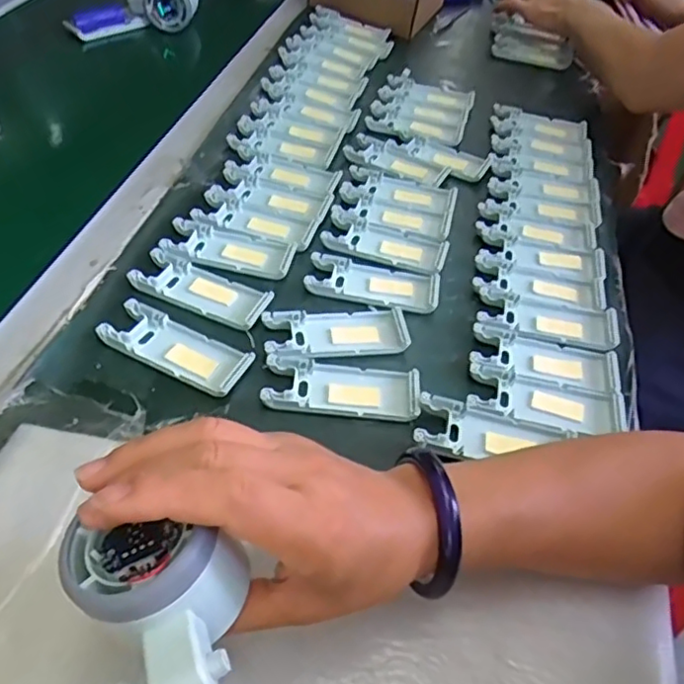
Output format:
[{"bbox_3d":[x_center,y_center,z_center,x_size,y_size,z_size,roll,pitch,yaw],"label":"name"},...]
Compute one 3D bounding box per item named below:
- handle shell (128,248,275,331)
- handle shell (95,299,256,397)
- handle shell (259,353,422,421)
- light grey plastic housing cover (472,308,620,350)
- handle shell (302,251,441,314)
[{"bbox_3d":[-0.106,-0.040,0.465,0.103,0.009,0.042,21,49,12],"label":"handle shell"},{"bbox_3d":[-0.114,0.004,0.424,0.101,0.012,0.041,23,49,13],"label":"handle shell"},{"bbox_3d":[0.001,0.030,0.415,0.104,0.010,0.044,8,48,0],"label":"handle shell"},{"bbox_3d":[0.157,-0.013,0.470,0.108,0.011,0.040,7,48,-1],"label":"light grey plastic housing cover"},{"bbox_3d":[0.025,-0.048,0.493,0.104,0.010,0.046,13,48,5],"label":"handle shell"}]

